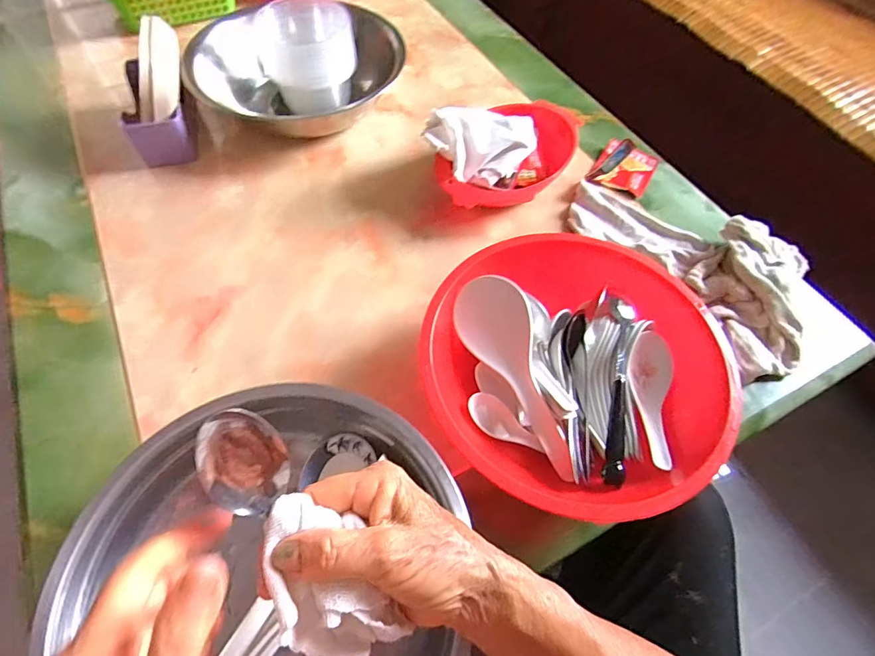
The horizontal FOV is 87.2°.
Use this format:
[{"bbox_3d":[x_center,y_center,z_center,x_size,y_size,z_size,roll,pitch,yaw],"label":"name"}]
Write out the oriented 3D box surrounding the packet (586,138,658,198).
[{"bbox_3d":[0.242,-0.214,0.579,0.070,0.039,0.088,28,61,14],"label":"packet"}]

